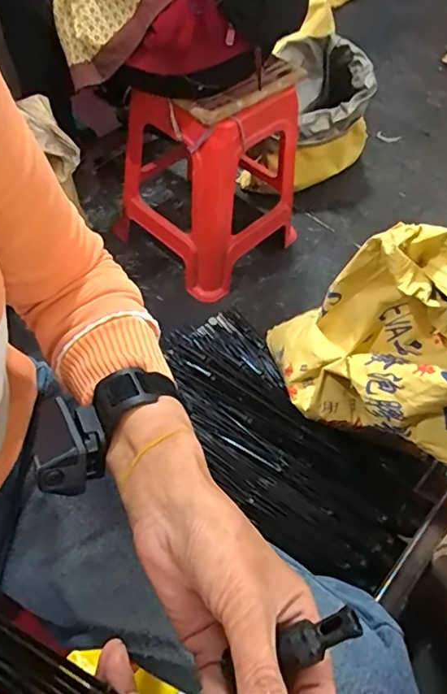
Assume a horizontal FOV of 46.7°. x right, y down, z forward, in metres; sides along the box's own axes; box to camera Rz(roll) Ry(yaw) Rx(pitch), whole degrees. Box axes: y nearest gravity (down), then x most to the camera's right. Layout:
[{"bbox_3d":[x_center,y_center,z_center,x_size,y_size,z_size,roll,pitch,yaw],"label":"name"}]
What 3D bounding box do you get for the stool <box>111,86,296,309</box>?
[{"bbox_3d":[-0.038,-0.430,1.305,0.353,0.460,0.343,31,59,16],"label":"stool"}]

